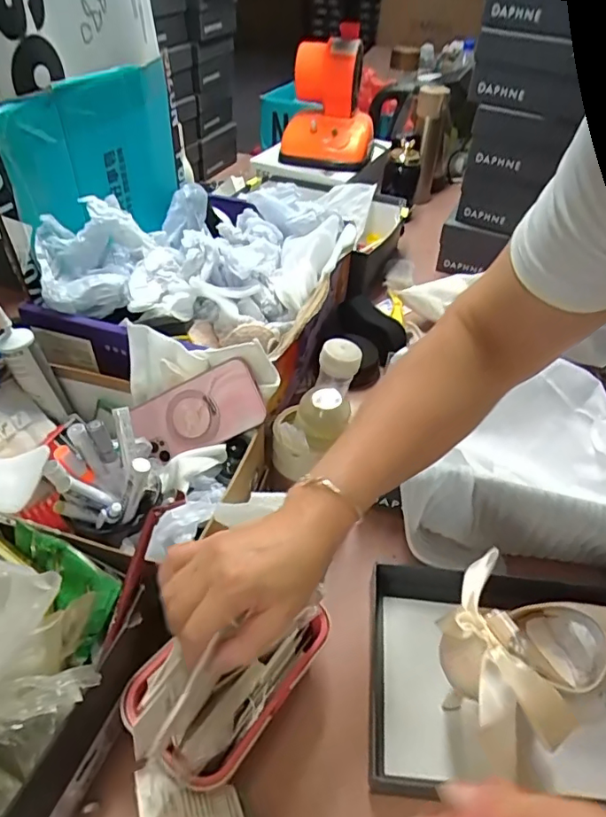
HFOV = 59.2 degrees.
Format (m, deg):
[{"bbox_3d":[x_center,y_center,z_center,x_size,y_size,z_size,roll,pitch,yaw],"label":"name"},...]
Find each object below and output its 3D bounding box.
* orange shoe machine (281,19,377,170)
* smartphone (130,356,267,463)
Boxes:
[{"bbox_3d":[0.065,-0.636,1.124,0.195,0.222,0.172,6,41,-1],"label":"orange shoe machine"},{"bbox_3d":[-0.107,0.004,0.545,0.131,0.011,0.072,-25,86,9],"label":"smartphone"}]

